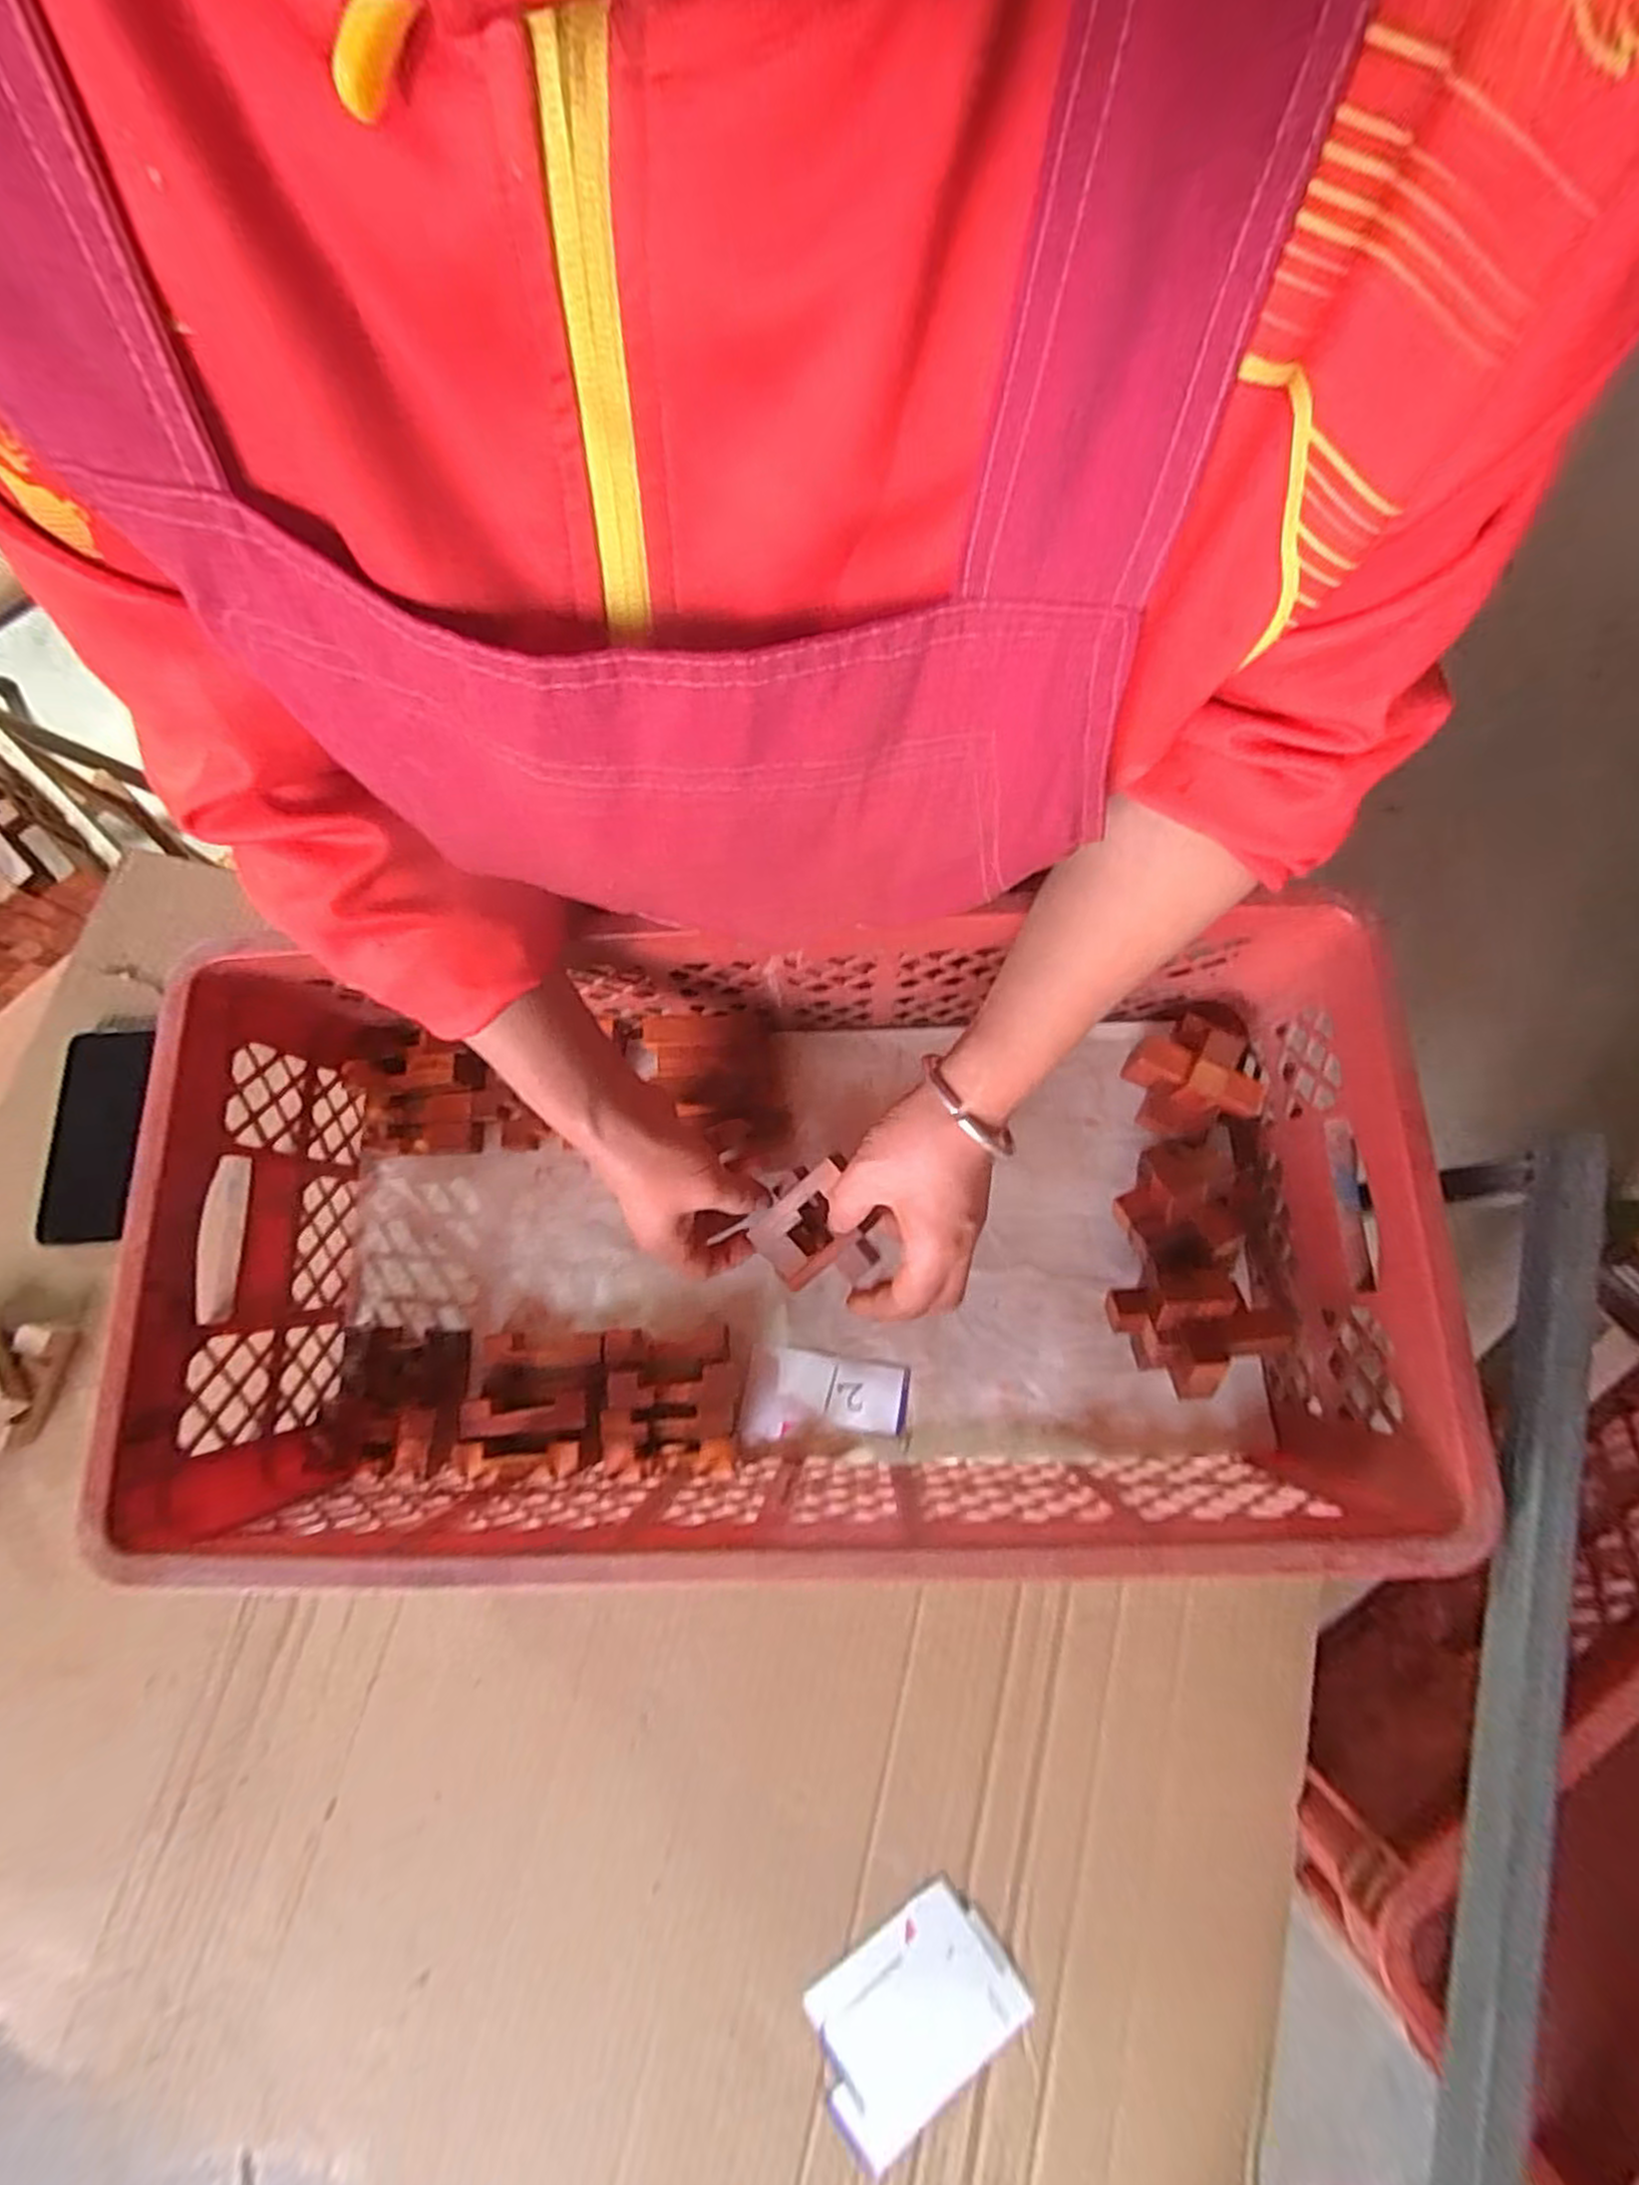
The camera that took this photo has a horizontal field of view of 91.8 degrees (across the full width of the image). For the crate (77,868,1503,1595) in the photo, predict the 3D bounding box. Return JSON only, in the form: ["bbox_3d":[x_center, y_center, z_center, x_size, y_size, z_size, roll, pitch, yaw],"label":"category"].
[{"bbox_3d":[-0.027,0.085,0.477,0.634,0.204,0.314,-3,77,2],"label":"crate"}]

